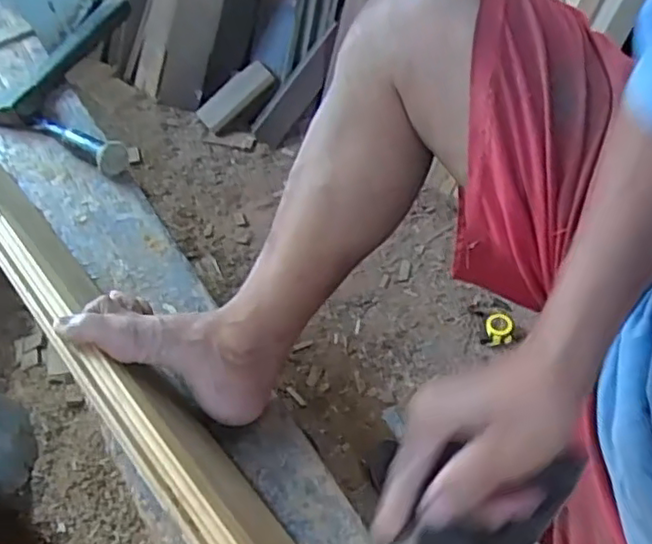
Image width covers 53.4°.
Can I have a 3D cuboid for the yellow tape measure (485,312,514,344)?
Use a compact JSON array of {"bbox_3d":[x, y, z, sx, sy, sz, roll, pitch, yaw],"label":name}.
[{"bbox_3d":[0.381,0.126,1.430,0.061,0.036,0.068,-8,55,-6],"label":"yellow tape measure"}]

